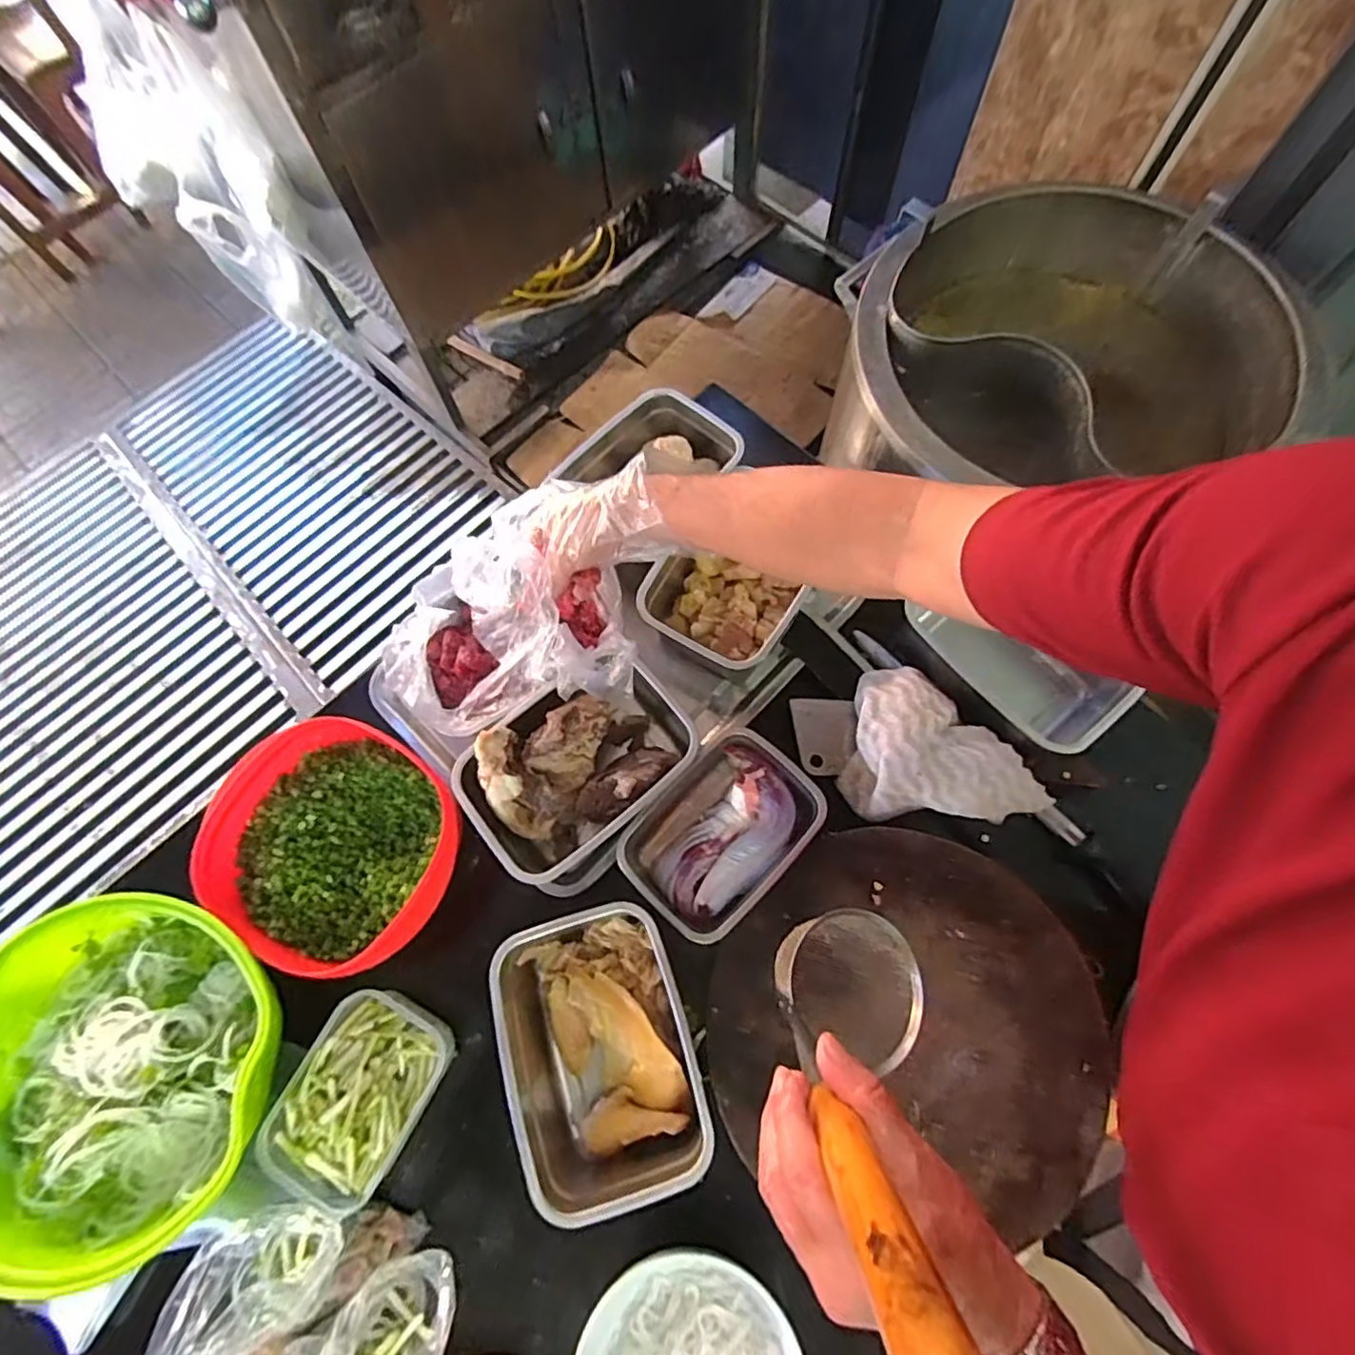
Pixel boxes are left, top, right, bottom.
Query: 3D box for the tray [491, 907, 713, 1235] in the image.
[{"bbox_3d":[-0.067,0.325,0.562,0.151,0.087,0.217,-17,71,-4],"label":"tray"}]

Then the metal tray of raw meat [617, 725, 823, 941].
[{"bbox_3d":[0.043,0.153,0.634,0.140,0.058,0.188,40,77,14],"label":"metal tray of raw meat"}]

